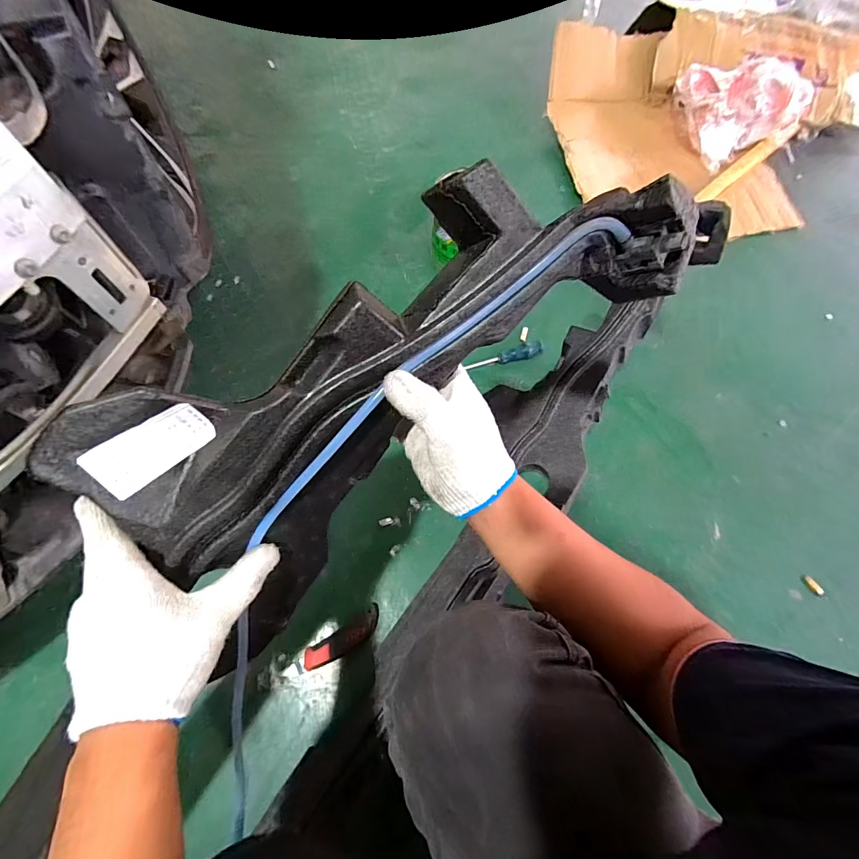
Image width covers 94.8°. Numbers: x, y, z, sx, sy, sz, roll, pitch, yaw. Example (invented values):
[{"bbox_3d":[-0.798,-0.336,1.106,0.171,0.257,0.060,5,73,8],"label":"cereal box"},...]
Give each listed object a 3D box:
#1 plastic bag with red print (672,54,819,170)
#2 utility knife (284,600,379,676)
[{"bbox_3d":[0.780,-0.831,1.008,0.247,0.179,0.202,-20,70,-8],"label":"plastic bag with red print"},{"bbox_3d":[-0.150,0.345,0.632,0.165,0.017,0.037,-32,72,-12],"label":"utility knife"}]

